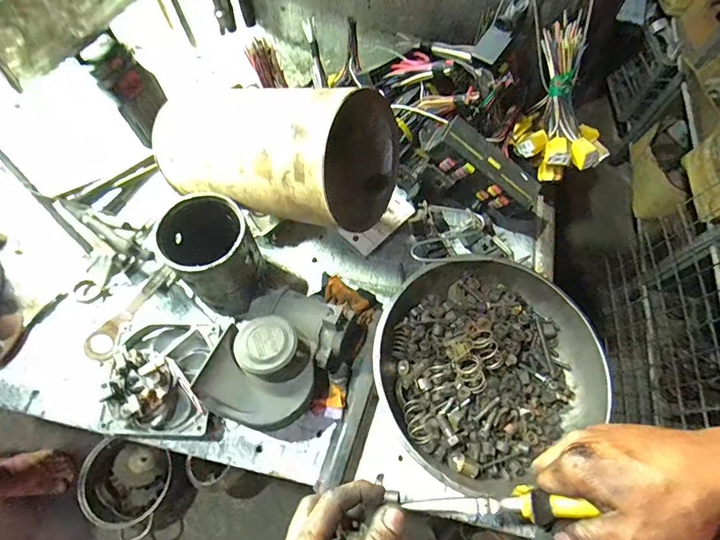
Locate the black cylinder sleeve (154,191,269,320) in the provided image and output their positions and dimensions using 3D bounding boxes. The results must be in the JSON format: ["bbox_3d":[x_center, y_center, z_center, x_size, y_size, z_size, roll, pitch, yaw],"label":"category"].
[{"bbox_3d":[-0.154,-0.011,0.456,0.085,0.114,0.093,-32,70,-15],"label":"black cylinder sleeve"}]

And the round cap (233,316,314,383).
[{"bbox_3d":[-0.088,0.079,0.412,0.069,0.034,0.059,28,68,11],"label":"round cap"}]

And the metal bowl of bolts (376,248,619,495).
[{"bbox_3d":[0.134,0.098,0.447,0.236,0.054,0.219,1,65,-1],"label":"metal bowl of bolts"}]

